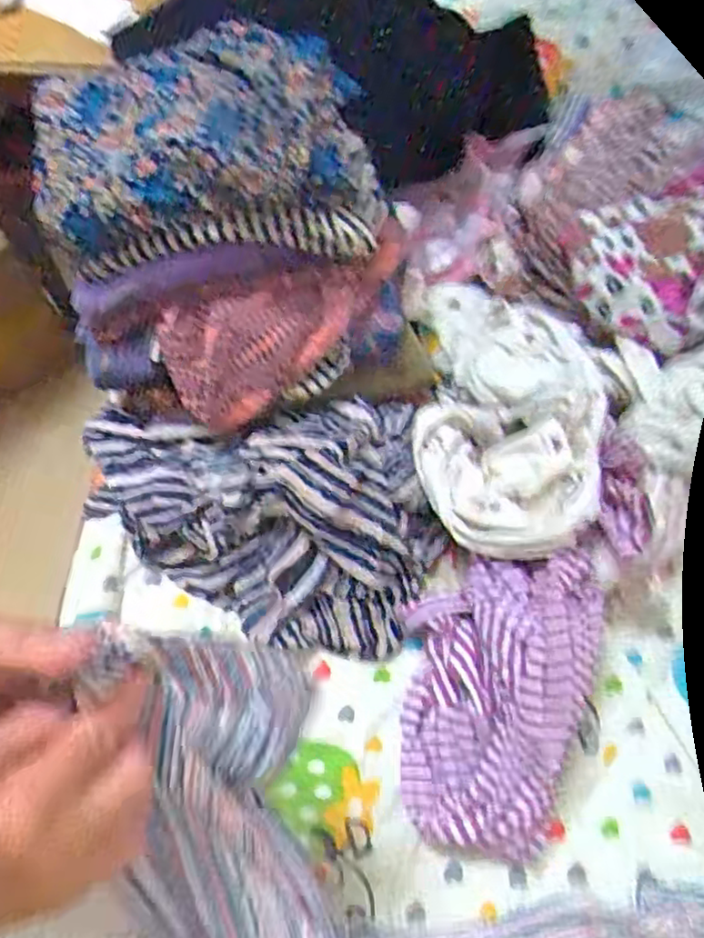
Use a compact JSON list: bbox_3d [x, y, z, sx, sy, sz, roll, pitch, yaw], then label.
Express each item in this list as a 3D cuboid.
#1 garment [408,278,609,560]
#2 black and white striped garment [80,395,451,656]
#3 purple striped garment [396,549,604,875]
[{"bbox_3d":[0.134,-0.062,0.572,0.161,0.070,0.277,1,54,2],"label":"garment"},{"bbox_3d":[-0.067,0.041,0.566,0.291,0.076,0.205,4,68,4],"label":"black and white striped garment"},{"bbox_3d":[0.113,0.177,0.502,0.143,0.078,0.210,2,68,3],"label":"purple striped garment"}]

